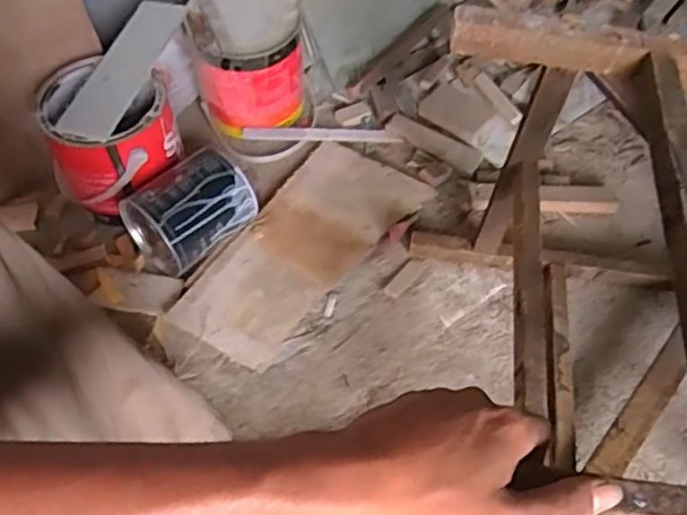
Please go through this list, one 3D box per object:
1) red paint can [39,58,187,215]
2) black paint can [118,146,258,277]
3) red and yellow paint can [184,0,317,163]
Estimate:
[{"bbox_3d":[-0.285,-0.144,0.822,0.143,0.126,0.151,1,56,-1],"label":"red paint can"},{"bbox_3d":[-0.183,-0.054,0.805,0.099,0.097,0.133,36,62,21],"label":"black paint can"},{"bbox_3d":[-0.124,-0.259,0.913,0.154,0.149,0.187,-6,56,-5],"label":"red and yellow paint can"}]

